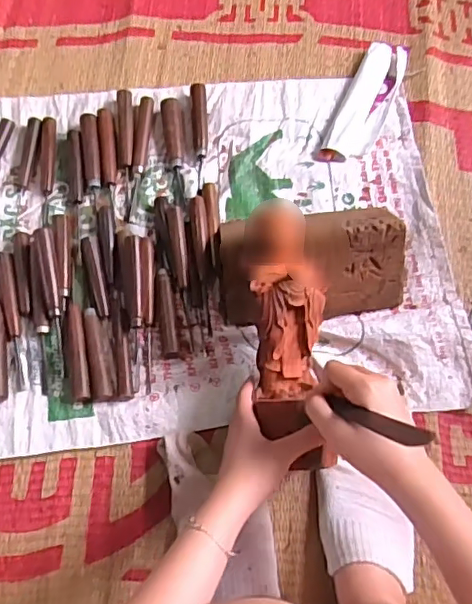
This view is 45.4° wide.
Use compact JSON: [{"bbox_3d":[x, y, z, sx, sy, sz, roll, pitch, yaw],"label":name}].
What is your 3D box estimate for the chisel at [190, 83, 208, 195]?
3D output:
[{"bbox_3d":[-0.046,-0.215,0.735,0.019,0.020,0.159,-4,69,-2],"label":"chisel"}]

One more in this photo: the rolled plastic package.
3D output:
[{"bbox_3d":[0.176,-0.269,0.762,0.064,0.019,0.217,24,71,8],"label":"rolled plastic package"}]

